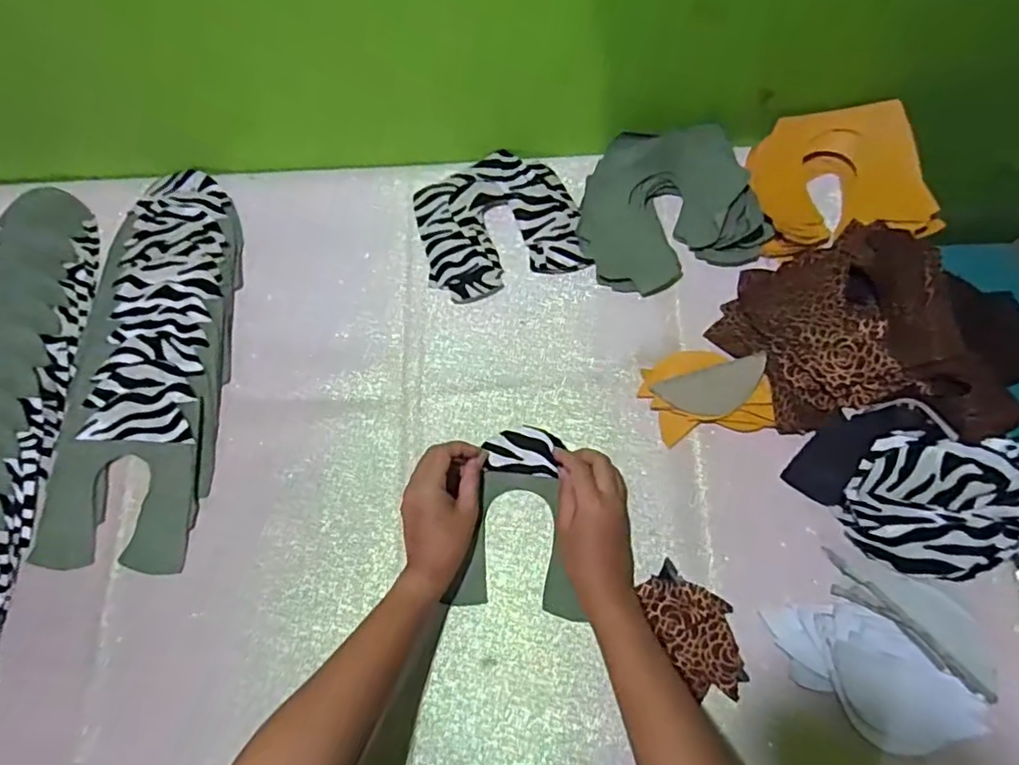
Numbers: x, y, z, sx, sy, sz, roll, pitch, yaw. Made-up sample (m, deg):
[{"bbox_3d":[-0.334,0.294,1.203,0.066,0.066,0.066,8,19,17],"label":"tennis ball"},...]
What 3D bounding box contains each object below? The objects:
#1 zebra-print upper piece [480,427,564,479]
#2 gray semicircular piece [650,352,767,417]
[{"bbox_3d":[0.012,0.062,0.543,0.066,0.008,0.043,5,85,7],"label":"zebra-print upper piece"},{"bbox_3d":[0.188,0.008,0.547,0.101,0.005,0.043,-19,84,4],"label":"gray semicircular piece"}]

